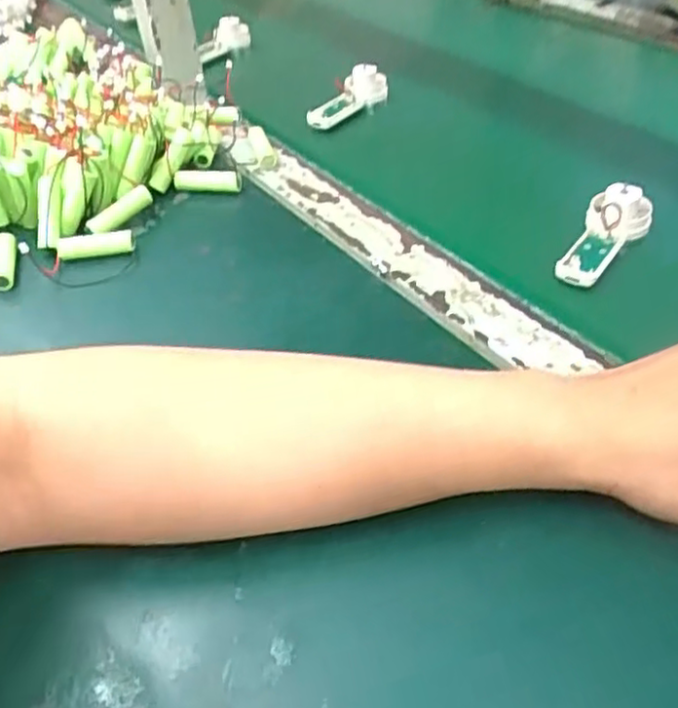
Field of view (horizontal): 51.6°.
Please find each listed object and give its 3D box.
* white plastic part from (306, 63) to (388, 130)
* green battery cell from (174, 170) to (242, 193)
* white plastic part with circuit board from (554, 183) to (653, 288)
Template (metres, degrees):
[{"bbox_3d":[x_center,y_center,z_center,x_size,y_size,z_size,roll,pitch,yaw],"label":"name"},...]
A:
[{"bbox_3d":[0.007,-0.234,0.639,0.026,0.031,0.091,29,54,33],"label":"white plastic part"},{"bbox_3d":[-0.099,-0.129,0.530,0.053,0.014,0.016,3,44,11],"label":"green battery cell"},{"bbox_3d":[0.169,-0.076,0.439,0.038,0.026,0.085,18,49,25],"label":"white plastic part with circuit board"}]

